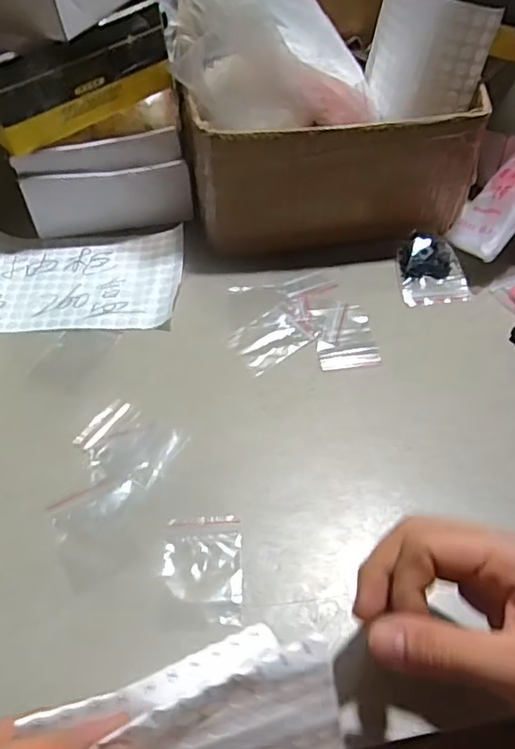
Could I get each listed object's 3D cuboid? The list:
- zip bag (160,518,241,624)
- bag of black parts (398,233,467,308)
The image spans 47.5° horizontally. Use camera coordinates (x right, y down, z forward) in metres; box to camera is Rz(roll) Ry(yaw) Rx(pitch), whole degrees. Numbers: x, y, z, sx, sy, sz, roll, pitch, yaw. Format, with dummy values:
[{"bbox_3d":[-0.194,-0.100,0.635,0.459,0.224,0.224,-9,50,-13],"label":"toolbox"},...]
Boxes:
[{"bbox_3d":[-0.035,0.120,0.365,0.049,0.004,0.066,-1,52,0],"label":"zip bag"},{"bbox_3d":[0.159,-0.096,0.531,0.057,0.015,0.079,1,52,2],"label":"bag of black parts"}]

